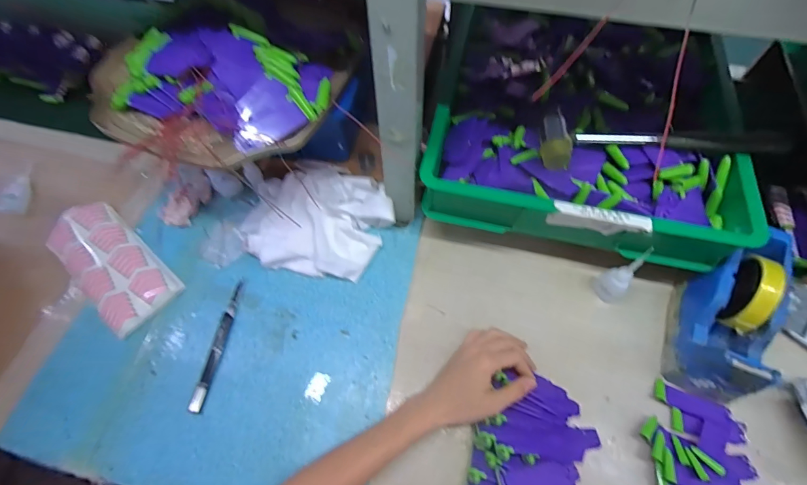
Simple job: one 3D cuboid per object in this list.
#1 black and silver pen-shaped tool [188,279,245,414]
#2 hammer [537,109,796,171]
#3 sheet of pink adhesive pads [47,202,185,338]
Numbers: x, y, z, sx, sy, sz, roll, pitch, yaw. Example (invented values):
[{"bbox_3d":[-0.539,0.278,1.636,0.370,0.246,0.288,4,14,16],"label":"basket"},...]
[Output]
[{"bbox_3d":[-0.239,0.127,0.494,0.016,0.007,0.170,6,62,5],"label":"black and silver pen-shaped tool"},{"bbox_3d":[0.297,-0.123,0.449,0.262,0.030,0.076,3,62,3],"label":"hammer"},{"bbox_3d":[-0.419,0.025,0.545,0.228,0.021,0.094,38,69,19],"label":"sheet of pink adhesive pads"}]

